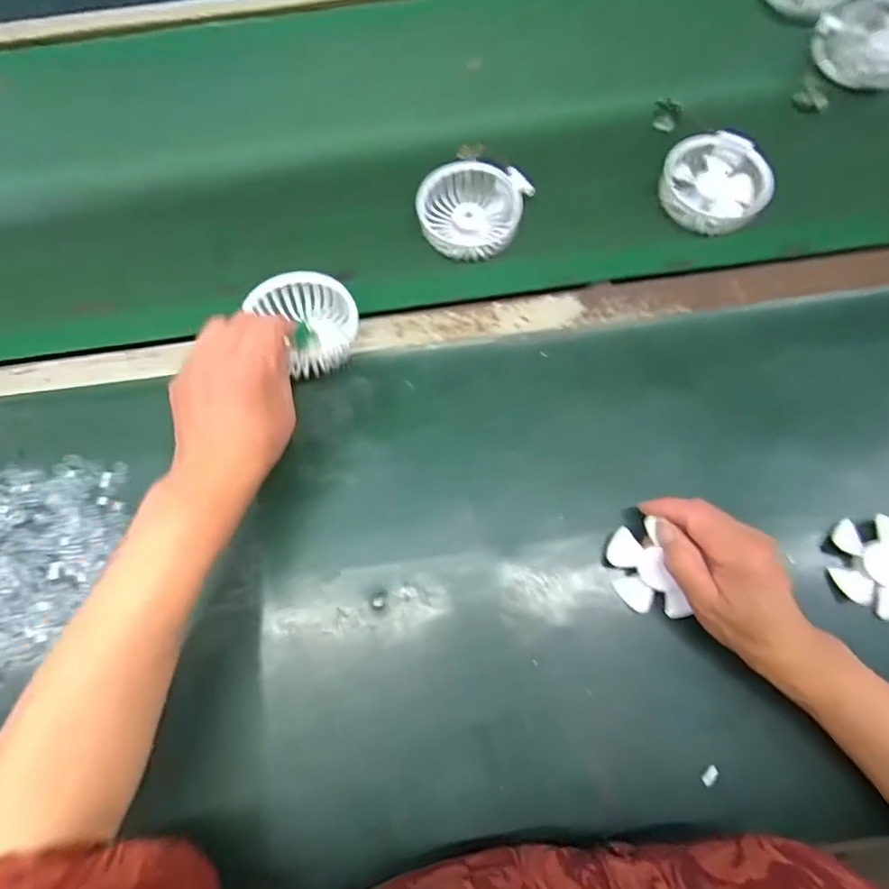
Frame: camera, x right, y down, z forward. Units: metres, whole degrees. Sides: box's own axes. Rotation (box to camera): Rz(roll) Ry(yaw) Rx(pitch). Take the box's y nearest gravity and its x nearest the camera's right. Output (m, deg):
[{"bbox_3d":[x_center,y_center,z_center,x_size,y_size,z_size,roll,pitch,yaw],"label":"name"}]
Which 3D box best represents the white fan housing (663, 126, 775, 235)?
[{"bbox_3d":[0.253,-0.245,0.508,0.093,0.033,0.086,-1,72,2],"label":"white fan housing"}]

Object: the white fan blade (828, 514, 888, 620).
[{"bbox_3d":[0.326,0.092,0.408,0.071,0.018,0.064,43,78,14],"label":"white fan blade"}]

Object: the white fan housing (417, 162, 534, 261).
[{"bbox_3d":[0.025,-0.215,0.503,0.096,0.030,0.086,6,72,4],"label":"white fan housing"}]

